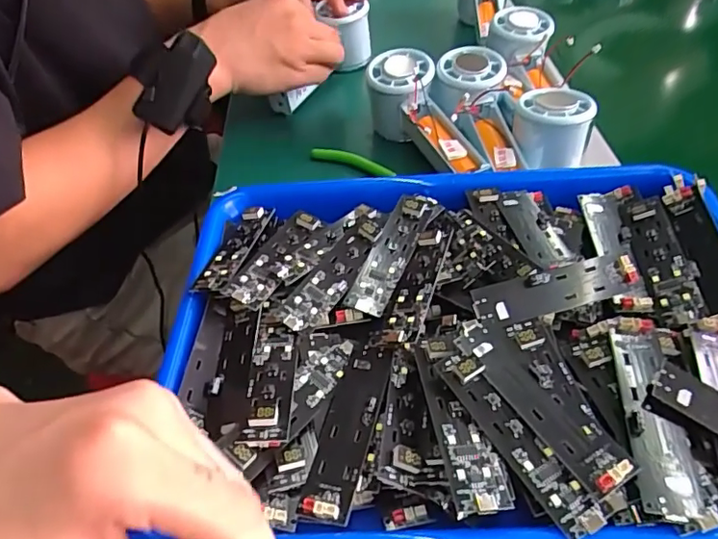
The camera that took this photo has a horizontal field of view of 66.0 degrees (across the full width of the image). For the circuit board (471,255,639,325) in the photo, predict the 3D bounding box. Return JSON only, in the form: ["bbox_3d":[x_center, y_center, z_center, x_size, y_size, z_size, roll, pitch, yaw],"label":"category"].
[{"bbox_3d":[0.106,0.011,0.298,0.091,0.006,0.023,-14,73,-10],"label":"circuit board"}]

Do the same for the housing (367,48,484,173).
[{"bbox_3d":[0.054,-0.120,0.468,0.053,0.068,0.146,-21,61,-17],"label":"housing"}]

